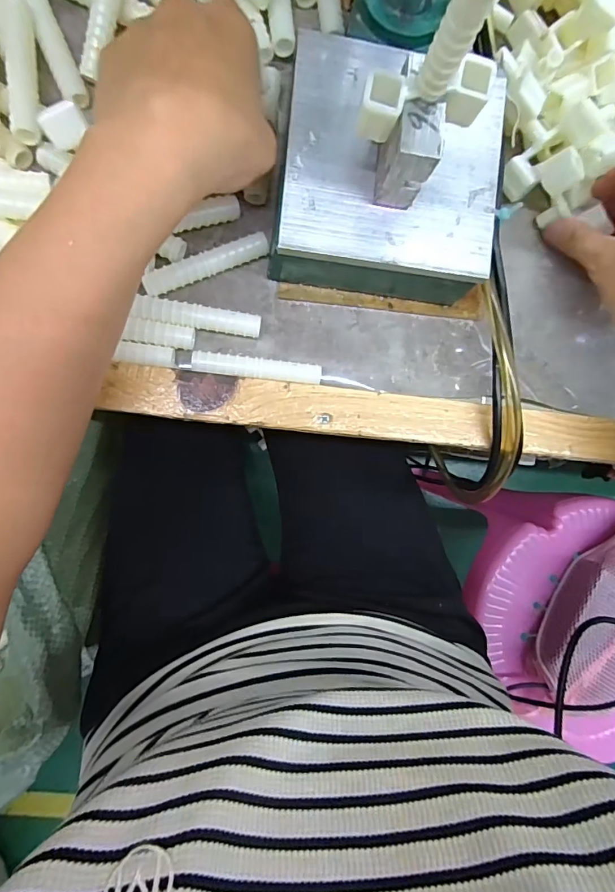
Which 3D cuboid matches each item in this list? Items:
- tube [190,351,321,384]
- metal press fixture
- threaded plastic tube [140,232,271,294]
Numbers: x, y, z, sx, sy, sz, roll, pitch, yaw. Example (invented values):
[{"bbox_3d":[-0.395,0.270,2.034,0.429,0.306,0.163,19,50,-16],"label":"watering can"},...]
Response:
[{"bbox_3d":[-0.031,-0.049,0.284,0.078,0.015,0.013,5,89,-7],"label":"tube"},{"bbox_3d":[0.048,-0.158,0.249,0.125,0.084,0.120,7,89,-7],"label":"metal press fixture"},{"bbox_3d":[-0.061,-0.112,0.279,0.077,0.012,0.014,-23,93,-7],"label":"threaded plastic tube"}]

